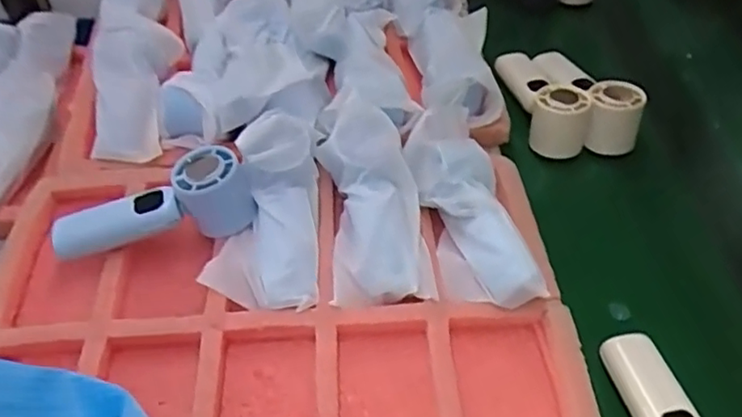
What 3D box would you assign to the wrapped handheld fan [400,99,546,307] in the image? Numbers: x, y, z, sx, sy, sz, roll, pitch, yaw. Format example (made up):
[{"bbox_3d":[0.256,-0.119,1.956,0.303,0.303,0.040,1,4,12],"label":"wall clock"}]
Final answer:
[{"bbox_3d":[0.075,-0.004,0.507,0.065,0.059,0.195,-9,48,-9],"label":"wrapped handheld fan"}]

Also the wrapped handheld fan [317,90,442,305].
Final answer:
[{"bbox_3d":[-0.007,-0.018,0.508,0.074,0.056,0.201,-9,65,-9],"label":"wrapped handheld fan"}]

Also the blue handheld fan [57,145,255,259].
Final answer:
[{"bbox_3d":[-0.172,0.006,0.499,0.153,0.063,0.048,-18,49,3],"label":"blue handheld fan"}]

